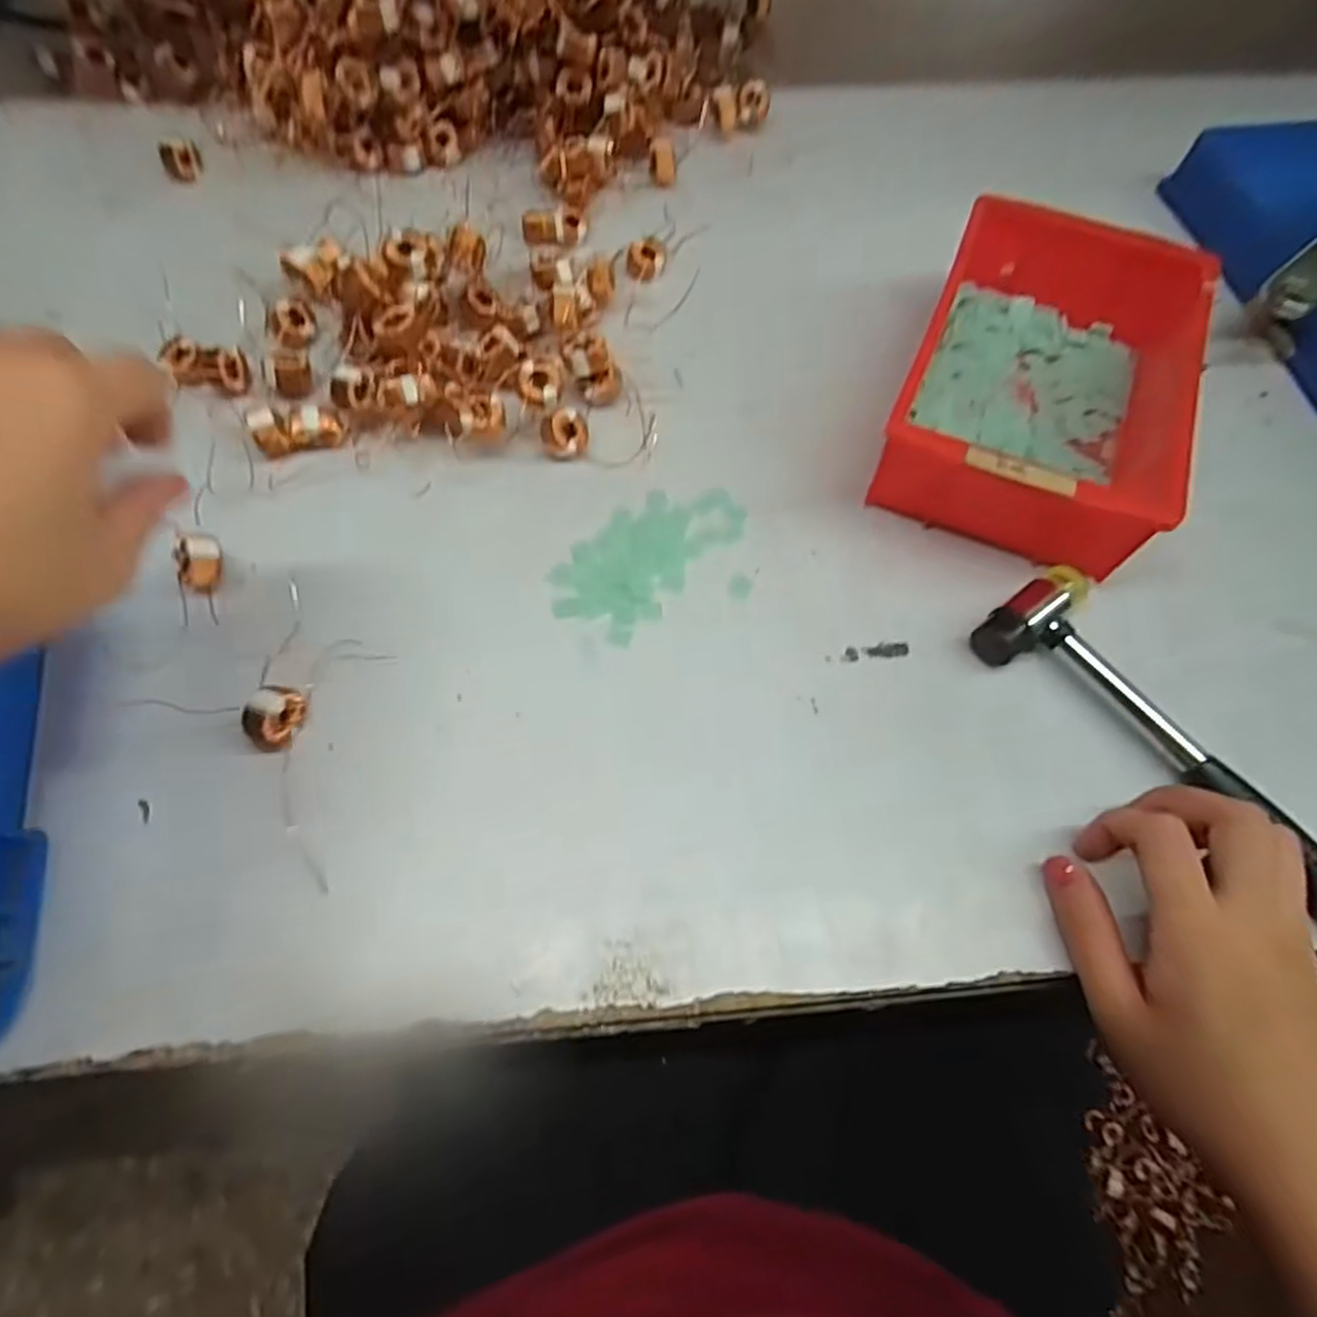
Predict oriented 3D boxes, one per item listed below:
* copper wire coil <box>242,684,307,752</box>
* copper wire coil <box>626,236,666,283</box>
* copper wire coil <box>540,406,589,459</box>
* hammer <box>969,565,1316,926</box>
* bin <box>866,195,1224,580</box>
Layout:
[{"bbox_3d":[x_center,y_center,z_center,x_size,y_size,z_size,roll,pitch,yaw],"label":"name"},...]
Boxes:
[{"bbox_3d":[-0.165,0.026,0.317,0.015,0.023,0.028,12,64,3],"label":"copper wire coil"},{"bbox_3d":[-0.008,-0.252,0.464,0.025,0.011,0.024,1,64,-2],"label":"copper wire coil"},{"bbox_3d":[-0.049,-0.120,0.398,0.025,0.022,0.019,-30,69,-16],"label":"copper wire coil"},{"bbox_3d":[0.242,0.058,0.314,0.059,0.018,0.237,-34,70,-15],"label":"hammer"},{"bbox_3d":[0.206,-0.151,0.394,0.128,0.060,0.197,22,65,8],"label":"bin"}]

